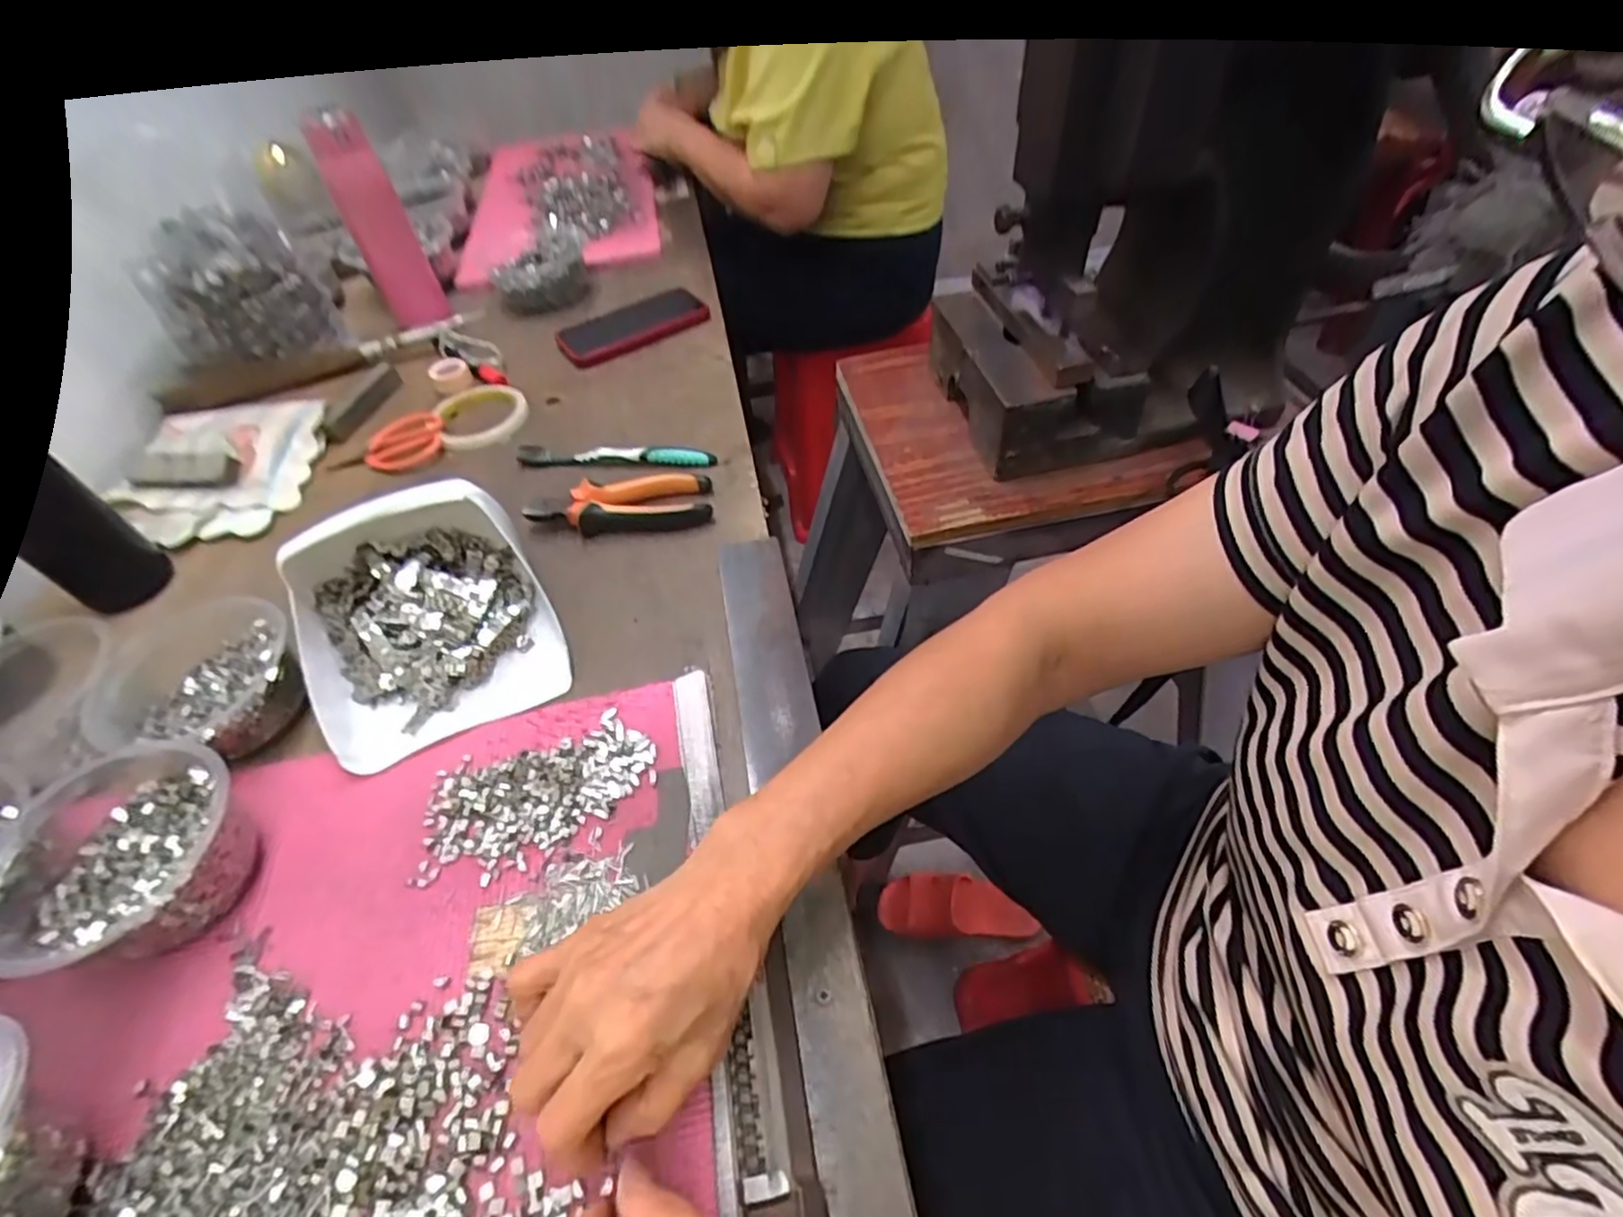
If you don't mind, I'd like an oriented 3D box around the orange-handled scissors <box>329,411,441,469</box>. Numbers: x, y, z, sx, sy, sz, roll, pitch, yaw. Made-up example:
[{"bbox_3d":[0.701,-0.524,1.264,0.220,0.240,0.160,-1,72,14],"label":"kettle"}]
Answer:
[{"bbox_3d":[-0.405,-0.154,0.660,0.106,0.024,0.051,-30,54,-18],"label":"orange-handled scissors"}]

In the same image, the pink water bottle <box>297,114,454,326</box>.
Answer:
[{"bbox_3d":[-0.471,-0.418,0.757,0.061,0.198,0.053,-34,55,-21],"label":"pink water bottle"}]

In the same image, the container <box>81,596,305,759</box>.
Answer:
[{"bbox_3d":[-0.404,0.049,0.458,0.119,0.042,0.109,-3,50,3],"label":"container"}]

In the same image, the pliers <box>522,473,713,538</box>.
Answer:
[{"bbox_3d":[-0.160,-0.088,0.576,0.147,0.028,0.053,-9,50,-2],"label":"pliers"}]

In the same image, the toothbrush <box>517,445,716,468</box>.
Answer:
[{"bbox_3d":[-0.180,-0.138,0.630,0.184,0.021,0.015,1,50,6],"label":"toothbrush"}]

